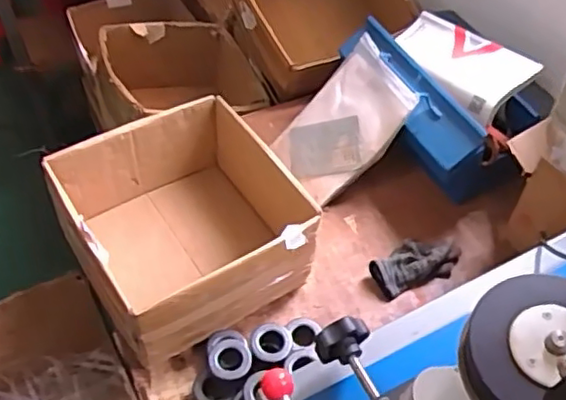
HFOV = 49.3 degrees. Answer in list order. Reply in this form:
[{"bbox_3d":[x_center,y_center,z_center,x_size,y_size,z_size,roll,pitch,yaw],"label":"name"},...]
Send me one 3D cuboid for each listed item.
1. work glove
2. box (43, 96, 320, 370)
[{"bbox_3d":[0.228,0.105,1.056,0.157,0.040,0.085,-22,55,-20],"label":"work glove"},{"bbox_3d":[-0.152,0.039,0.996,0.348,0.182,0.335,-24,56,-21],"label":"box"}]

